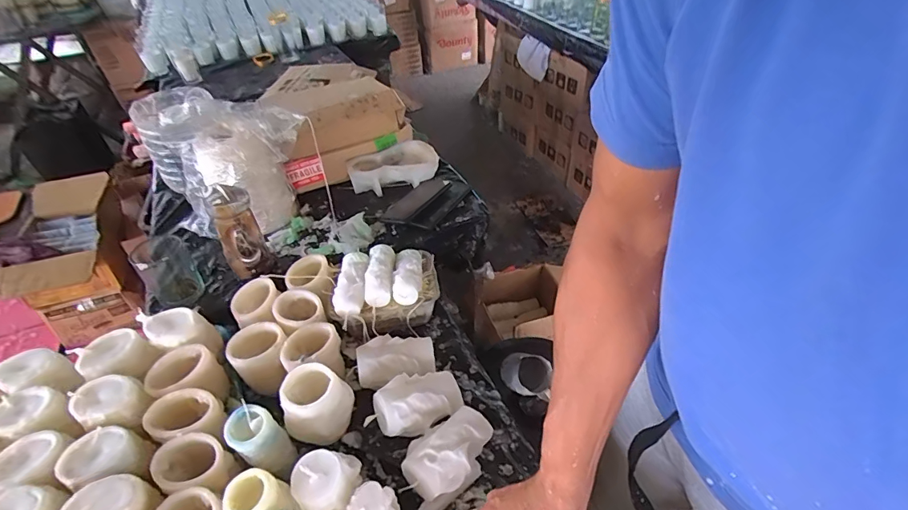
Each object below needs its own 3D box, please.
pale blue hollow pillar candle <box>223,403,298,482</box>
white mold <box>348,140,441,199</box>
[{"bbox_3d":[-0.226,0.220,0.518,0.055,0.082,0.049,18,46,21],"label":"pale blue hollow pillar candle"},{"bbox_3d":[-0.125,-0.181,0.930,0.185,0.044,0.109,-24,47,-22],"label":"white mold"}]

